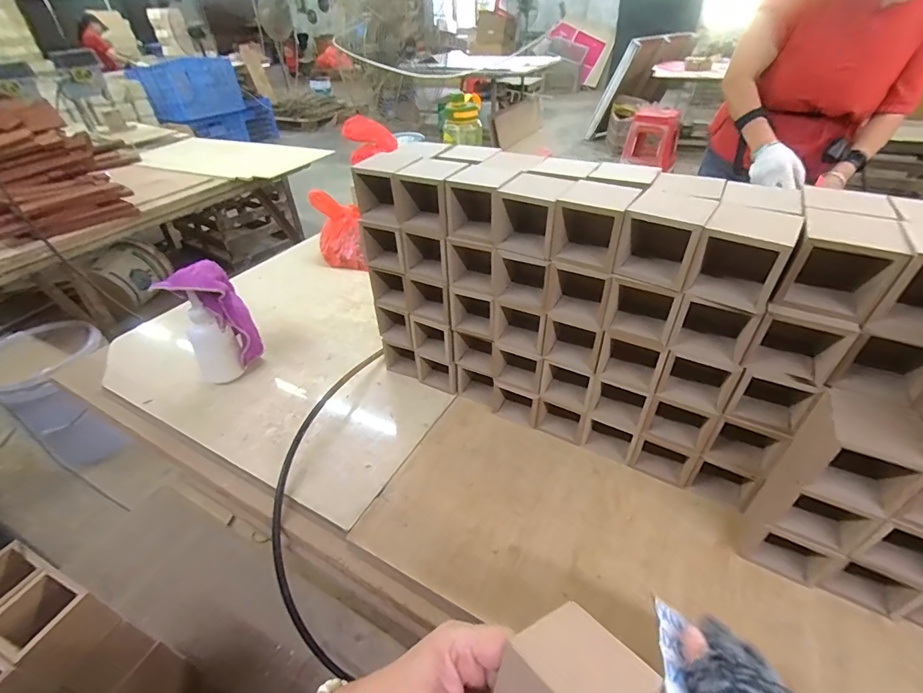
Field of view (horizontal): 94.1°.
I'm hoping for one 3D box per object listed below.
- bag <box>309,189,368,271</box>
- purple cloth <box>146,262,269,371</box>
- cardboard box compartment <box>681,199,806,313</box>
[{"bbox_3d":[-0.267,-0.249,0.929,0.114,0.132,0.093,-6,39,-6],"label":"bag"},{"bbox_3d":[-0.341,-0.045,0.618,0.074,0.173,0.064,-40,49,-17],"label":"purple cloth"},{"bbox_3d":[0.231,-0.073,0.354,0.062,0.063,0.065,23,45,29],"label":"cardboard box compartment"}]

